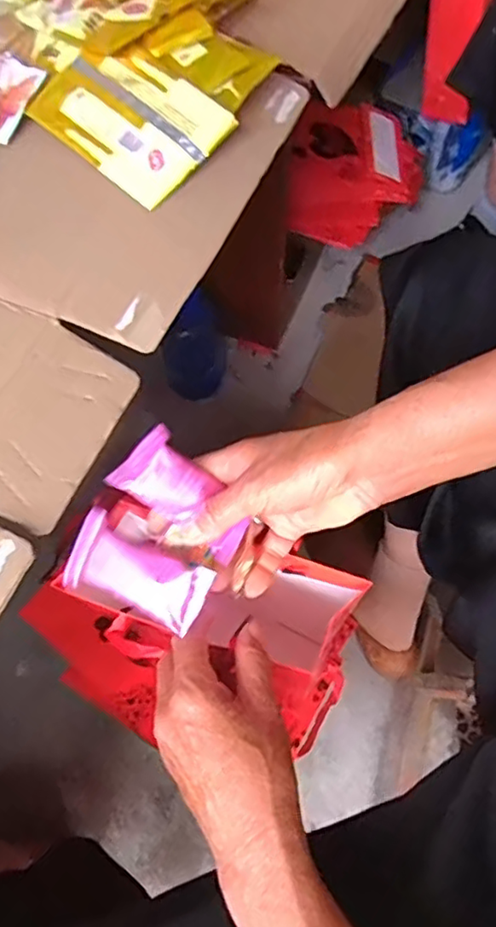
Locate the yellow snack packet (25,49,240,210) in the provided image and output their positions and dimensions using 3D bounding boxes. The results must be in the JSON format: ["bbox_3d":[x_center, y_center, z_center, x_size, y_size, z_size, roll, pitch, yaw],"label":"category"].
[{"bbox_3d":[-0.099,-0.284,0.487,0.148,0.010,0.099,40,89,10],"label":"yellow snack packet"}]

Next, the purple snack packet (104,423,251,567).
[{"bbox_3d":[-0.036,0.023,0.370,0.016,0.093,0.043,2,51,56],"label":"purple snack packet"}]

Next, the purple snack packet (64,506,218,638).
[{"bbox_3d":[-0.070,0.069,0.378,0.095,0.017,0.046,22,87,18],"label":"purple snack packet"}]

